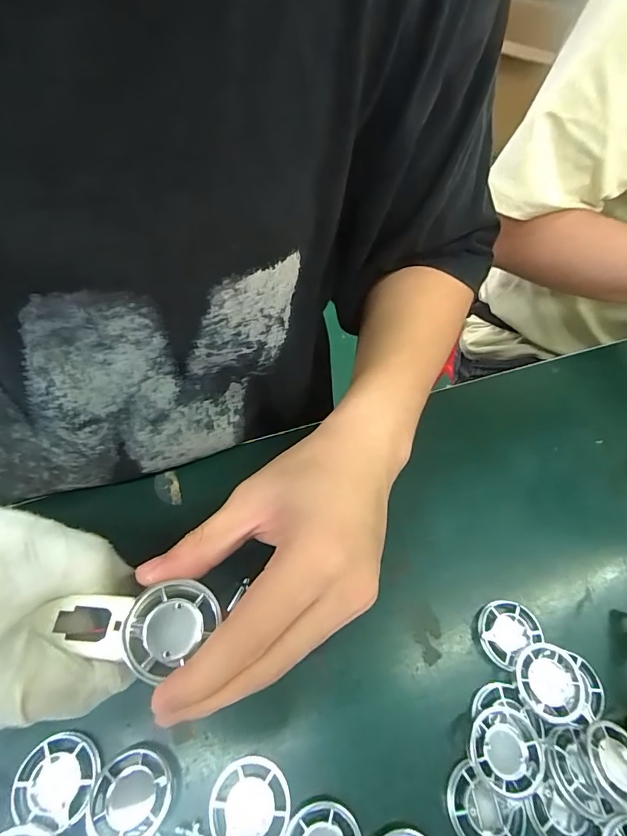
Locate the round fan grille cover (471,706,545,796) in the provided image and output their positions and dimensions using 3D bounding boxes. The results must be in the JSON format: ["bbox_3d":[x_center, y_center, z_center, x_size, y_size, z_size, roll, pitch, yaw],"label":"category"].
[{"bbox_3d":[0.102,0.177,0.231,0.038,0.011,0.037,3,58,-4],"label":"round fan grille cover"}]

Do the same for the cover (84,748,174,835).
[{"bbox_3d":[-0.089,0.184,0.210,0.038,0.005,0.036,3,58,-4],"label":"cover"}]

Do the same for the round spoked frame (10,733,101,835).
[{"bbox_3d":[-0.126,0.177,0.210,0.039,0.011,0.038,3,58,-4],"label":"round spoked frame"}]

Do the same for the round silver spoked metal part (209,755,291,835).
[{"bbox_3d":[-0.031,0.191,0.213,0.038,0.004,0.038,3,58,-4],"label":"round silver spoked metal part"}]

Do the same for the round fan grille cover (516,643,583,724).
[{"bbox_3d":[0.136,0.152,0.250,0.037,0.007,0.038,3,58,-4],"label":"round fan grille cover"}]

